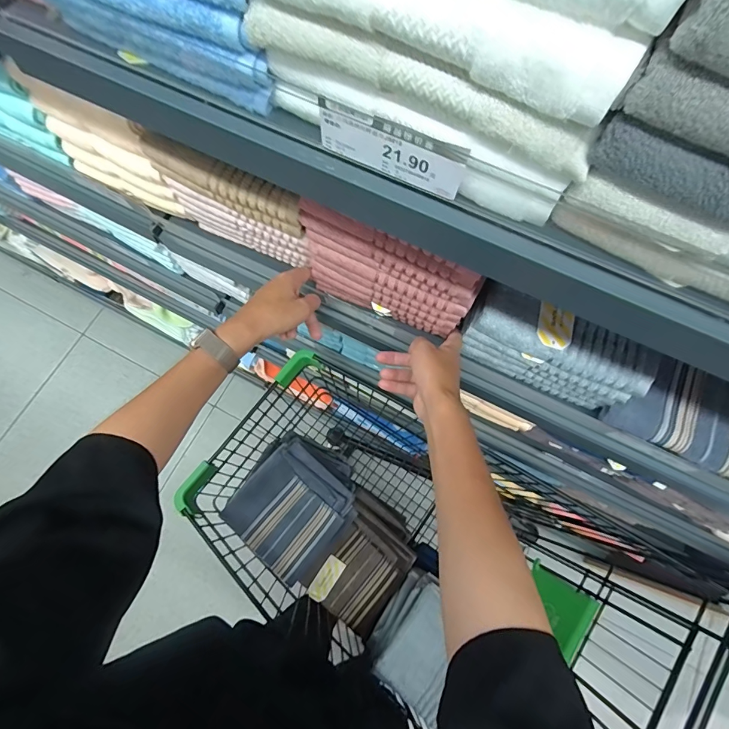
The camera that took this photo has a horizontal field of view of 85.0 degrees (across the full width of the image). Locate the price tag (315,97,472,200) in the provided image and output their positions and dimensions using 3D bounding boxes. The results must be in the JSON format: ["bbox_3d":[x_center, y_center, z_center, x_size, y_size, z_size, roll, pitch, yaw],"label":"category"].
[{"bbox_3d":[0.017,-0.137,0.255,0.099,0.037,0.004,25,72,9],"label":"price tag"}]

